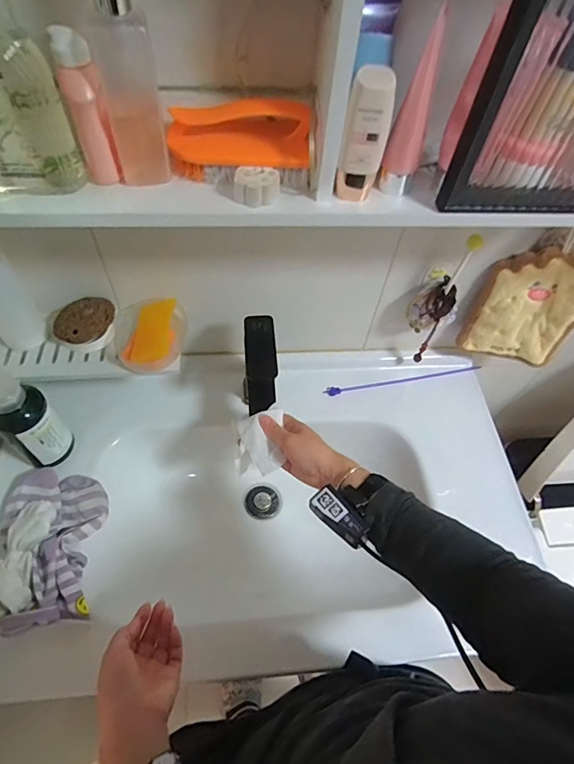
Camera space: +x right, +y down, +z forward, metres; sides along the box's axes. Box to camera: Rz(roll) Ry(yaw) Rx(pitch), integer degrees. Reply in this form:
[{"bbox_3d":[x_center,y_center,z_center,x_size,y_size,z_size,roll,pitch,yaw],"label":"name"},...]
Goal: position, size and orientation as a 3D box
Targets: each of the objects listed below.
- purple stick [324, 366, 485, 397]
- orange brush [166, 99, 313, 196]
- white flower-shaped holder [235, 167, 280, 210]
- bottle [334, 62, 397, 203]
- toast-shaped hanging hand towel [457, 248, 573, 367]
[{"bbox_3d":[0.214,-0.004,0.790,0.301,0.017,0.016,-7,58,-9],"label":"purple stick"},{"bbox_3d":[-0.041,-0.229,0.421,0.138,0.061,0.055,9,57,2],"label":"orange brush"},{"bbox_3d":[-0.028,-0.187,0.419,0.042,0.023,0.030,-1,57,-5],"label":"white flower-shaped holder"},{"bbox_3d":[0.070,-0.218,0.396,0.036,0.111,0.030,11,57,3],"label":"bottle"},{"bbox_3d":[0.370,-0.109,0.677,0.156,0.200,0.035,19,57,8],"label":"toast-shaped hanging hand towel"}]

